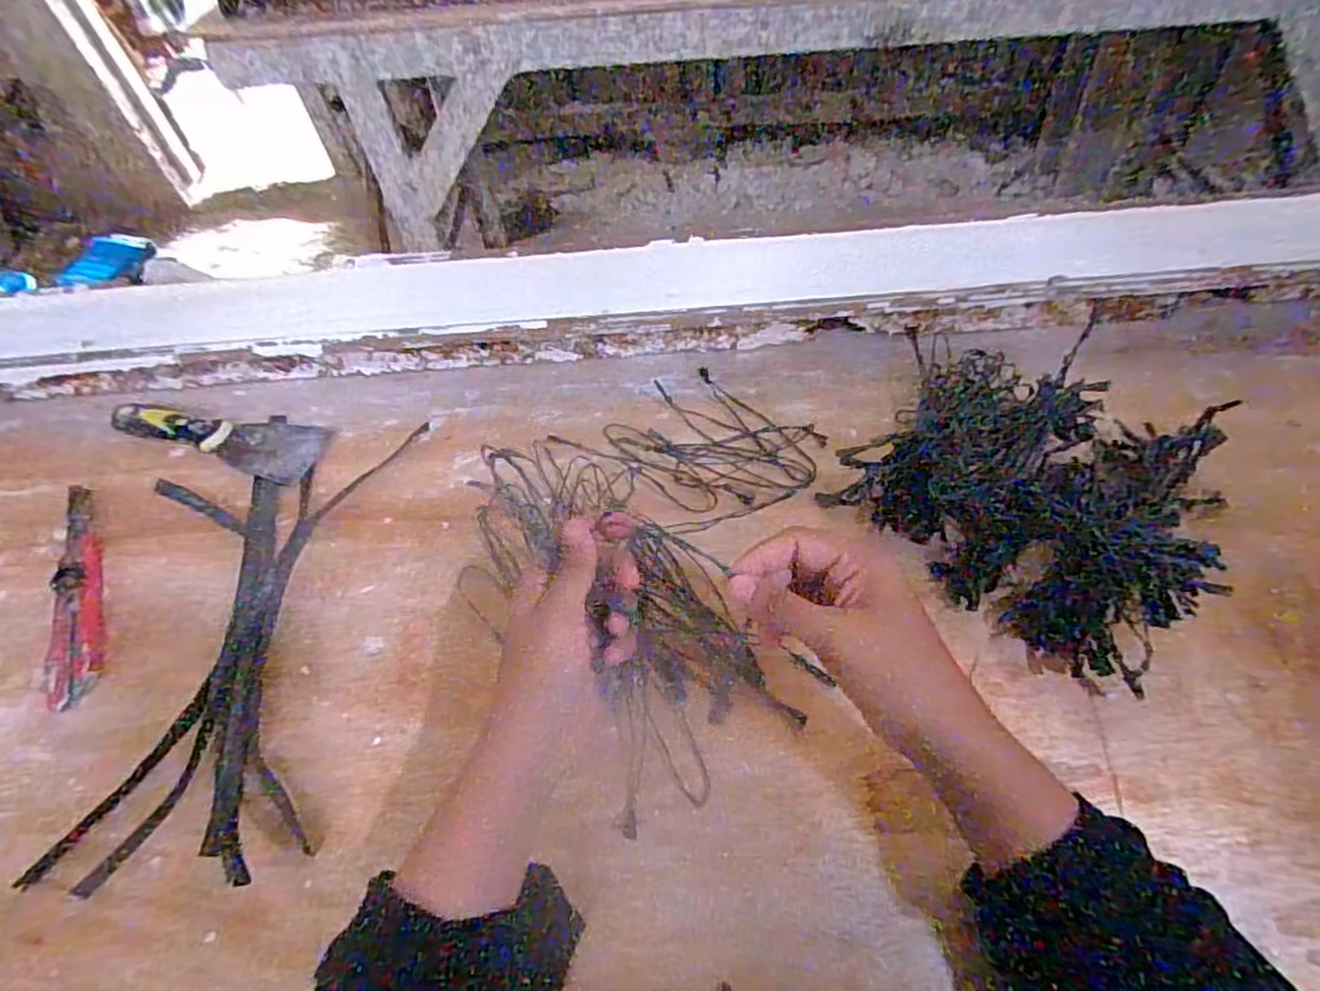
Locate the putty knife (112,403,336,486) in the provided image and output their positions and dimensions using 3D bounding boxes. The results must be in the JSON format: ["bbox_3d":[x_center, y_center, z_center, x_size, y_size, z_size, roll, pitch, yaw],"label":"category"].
[{"bbox_3d":[-0.355,-0.054,0.554,0.180,0.021,0.058,15,55,14],"label":"putty knife"}]

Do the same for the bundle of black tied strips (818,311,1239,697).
[{"bbox_3d":[0.247,-0.014,0.450,0.207,0.054,0.200,33,61,25],"label":"bundle of black tied strips"}]

